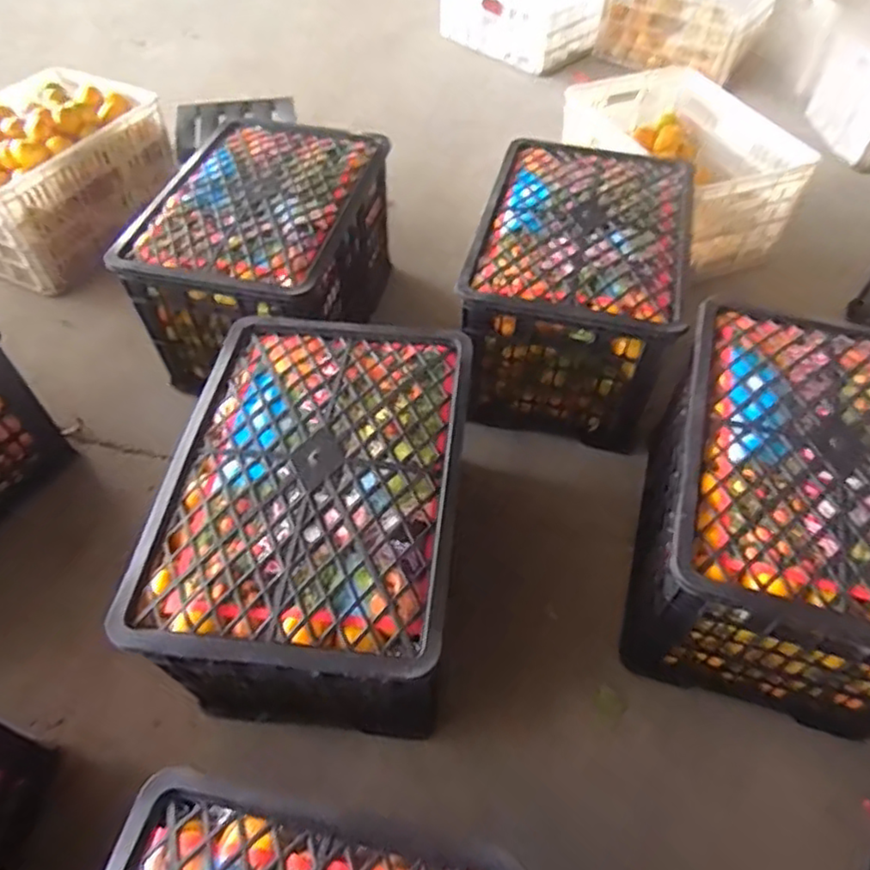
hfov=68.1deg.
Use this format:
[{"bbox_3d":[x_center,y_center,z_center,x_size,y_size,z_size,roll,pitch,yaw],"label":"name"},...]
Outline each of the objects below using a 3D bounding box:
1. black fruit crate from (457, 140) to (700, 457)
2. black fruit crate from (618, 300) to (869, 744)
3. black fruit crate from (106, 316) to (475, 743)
[{"bbox_3d":[0.260,-0.276,1.229,0.353,0.320,0.489,11,53,7],"label":"black fruit crate"},{"bbox_3d":[0.514,0.113,0.936,0.379,0.320,0.483,15,54,10],"label":"black fruit crate"},{"bbox_3d":[-0.148,0.119,0.914,0.360,0.296,0.509,7,53,4],"label":"black fruit crate"}]

